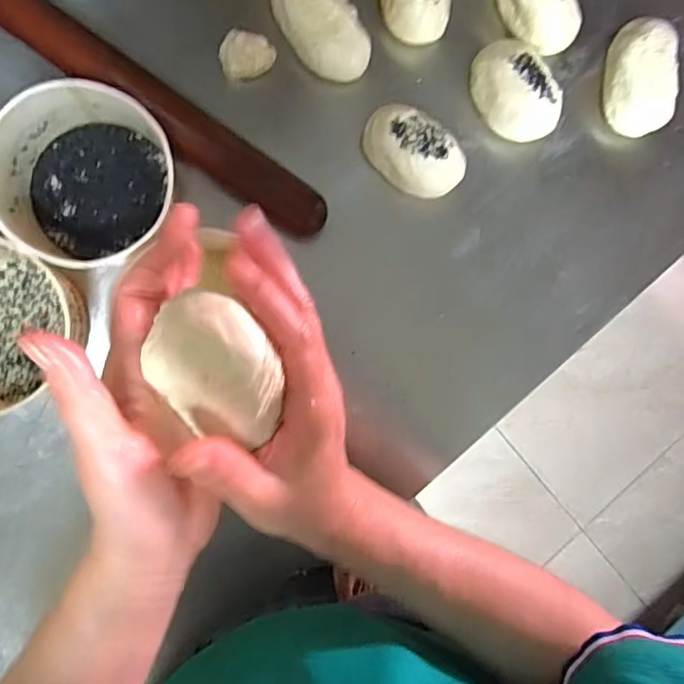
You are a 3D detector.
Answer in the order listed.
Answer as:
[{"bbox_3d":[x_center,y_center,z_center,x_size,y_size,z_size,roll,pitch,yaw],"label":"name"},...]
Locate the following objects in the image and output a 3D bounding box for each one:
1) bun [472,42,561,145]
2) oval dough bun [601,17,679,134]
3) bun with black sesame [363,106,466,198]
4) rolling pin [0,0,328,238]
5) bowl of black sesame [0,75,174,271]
[{"bbox_3d":[0.148,-0.215,0.472,0.052,0.048,0.086,-29,97,-5],"label":"bun"},{"bbox_3d":[0.263,-0.234,0.484,0.052,0.044,0.094,-9,95,-7],"label":"oval dough bun"},{"bbox_3d":[0.059,-0.158,0.462,0.087,0.049,0.054,42,87,-8],"label":"bun with black sesame"},{"bbox_3d":[-0.150,-0.189,0.439,0.316,0.029,0.042,36,88,-8],"label":"rolling pin"},{"bbox_3d":[-0.200,-0.123,0.429,0.116,0.071,0.136,4,93,-8],"label":"bowl of black sesame"}]

